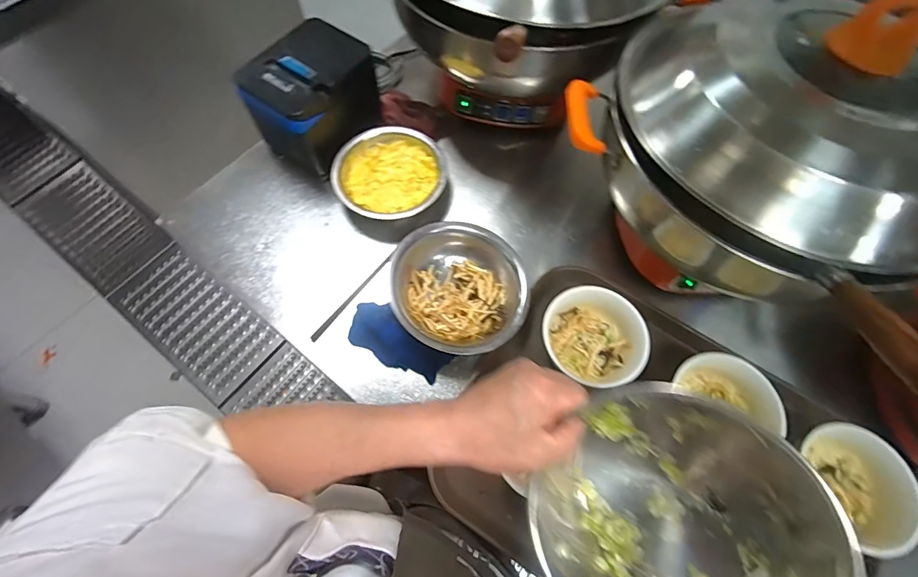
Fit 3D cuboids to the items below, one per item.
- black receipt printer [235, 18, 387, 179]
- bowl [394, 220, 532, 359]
[{"bbox_3d":[-0.228,-0.298,0.665,0.151,0.144,0.173,31,69,10],"label":"black receipt printer"},{"bbox_3d":[0.001,-0.003,0.571,0.187,0.083,0.179,1,67,-2],"label":"bowl"}]

